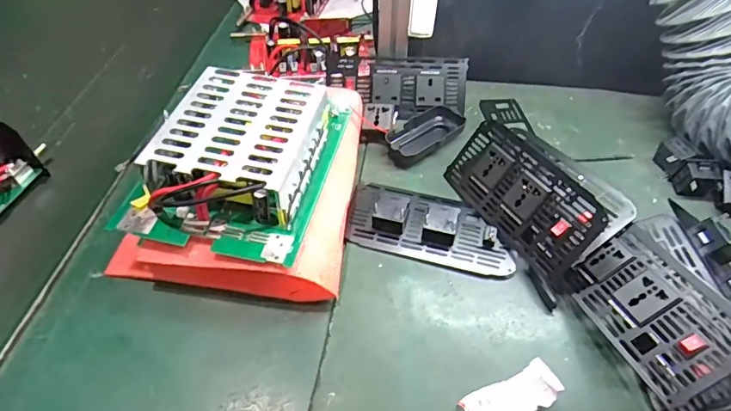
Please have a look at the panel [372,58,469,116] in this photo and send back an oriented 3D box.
[{"bbox_3d":[0.072,-0.162,0.654,0.126,0.076,0.016,5,6,3],"label":"panel"}]

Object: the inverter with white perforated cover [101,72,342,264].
[{"bbox_3d":[-0.131,-0.059,0.500,0.180,0.060,0.222,10,50,7],"label":"inverter with white perforated cover"}]

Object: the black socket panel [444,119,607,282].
[{"bbox_3d":[0.162,-0.014,0.516,0.016,0.093,0.186,12,30,-41],"label":"black socket panel"}]

